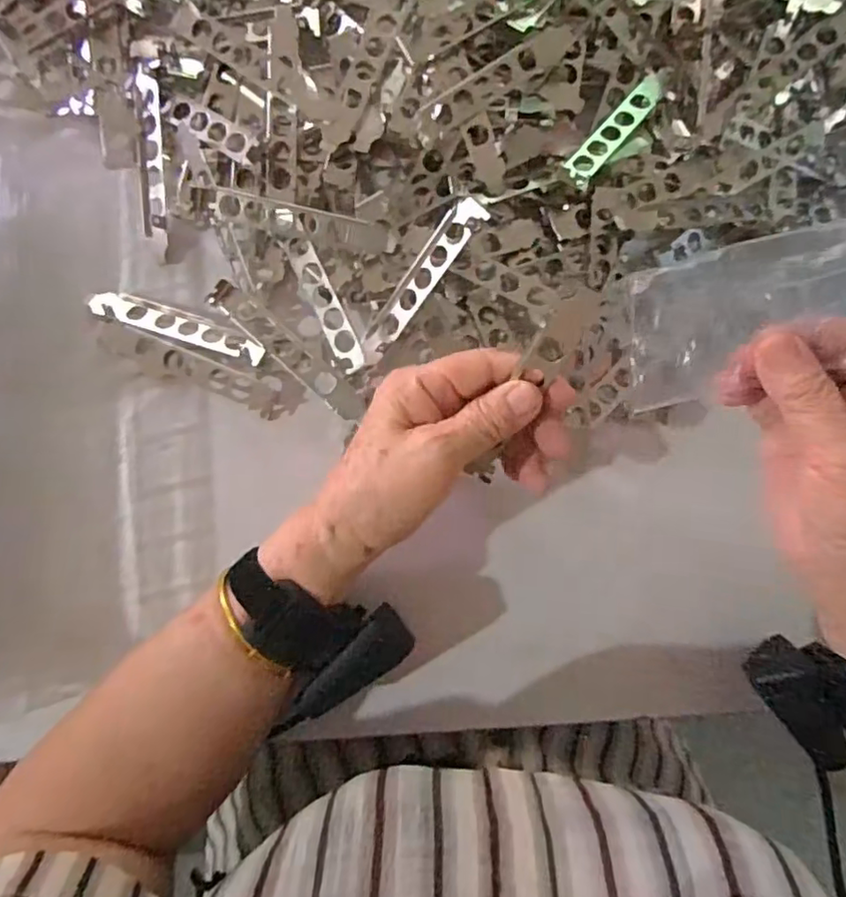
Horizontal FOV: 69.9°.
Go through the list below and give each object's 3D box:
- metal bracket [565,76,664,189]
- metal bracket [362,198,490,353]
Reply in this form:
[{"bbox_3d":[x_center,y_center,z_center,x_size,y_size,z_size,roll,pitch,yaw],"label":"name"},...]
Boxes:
[{"bbox_3d":[0.120,-0.198,0.373,0.019,0.010,0.115,37,68,1],"label":"metal bracket"},{"bbox_3d":[-0.002,-0.098,0.356,0.020,0.014,0.107,41,116,1],"label":"metal bracket"}]

